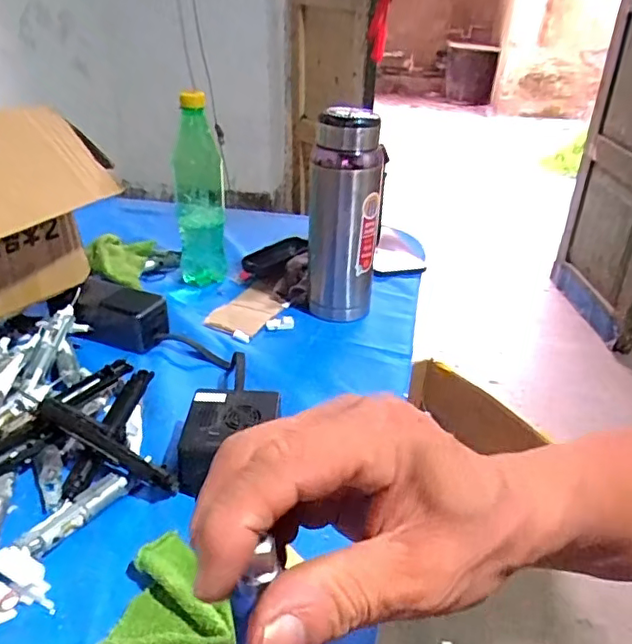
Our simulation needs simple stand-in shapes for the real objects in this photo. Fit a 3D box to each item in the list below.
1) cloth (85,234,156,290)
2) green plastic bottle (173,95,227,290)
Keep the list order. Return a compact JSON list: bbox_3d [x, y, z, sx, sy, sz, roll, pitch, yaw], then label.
[{"bbox_3d":[-0.266,-0.088,0.773,0.076,0.018,0.105,19,34,-18],"label":"cloth"},{"bbox_3d":[-0.148,-0.162,0.728,0.062,0.225,0.052,-6,32,-11],"label":"green plastic bottle"}]

